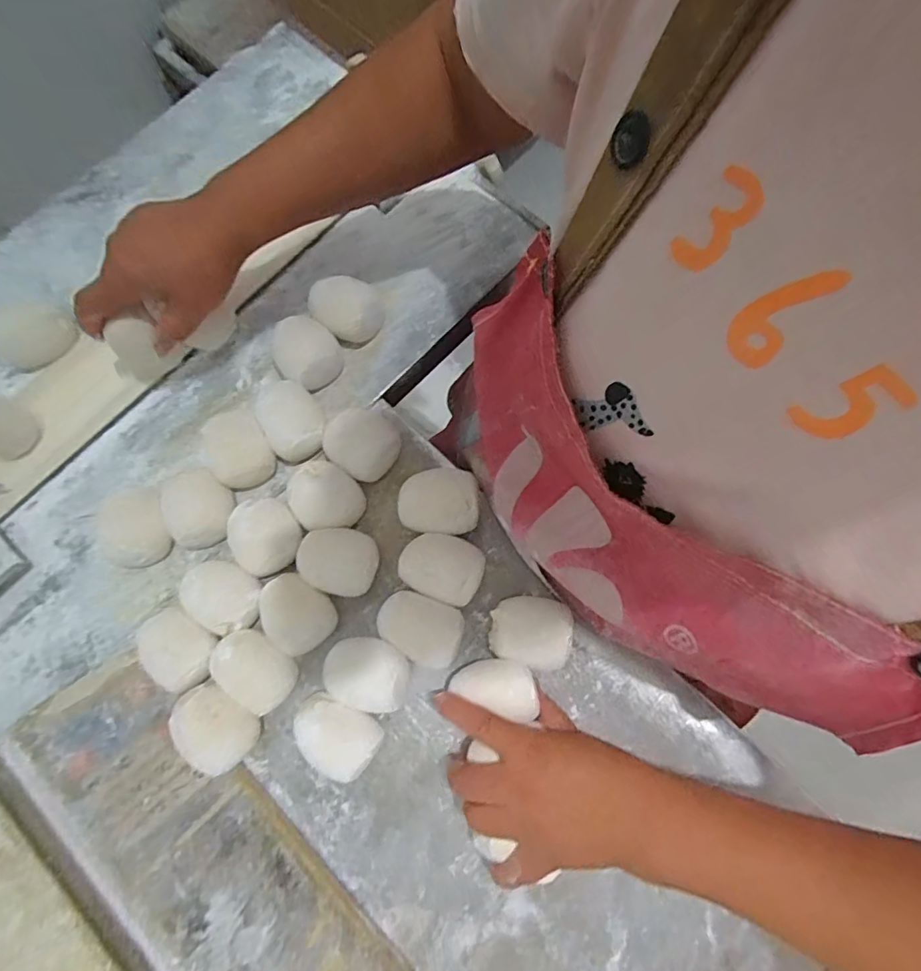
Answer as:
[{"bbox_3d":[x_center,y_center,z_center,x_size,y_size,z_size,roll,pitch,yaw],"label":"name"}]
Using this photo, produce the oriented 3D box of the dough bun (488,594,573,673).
[{"bbox_3d":[0.054,0.115,0.401,0.059,0.038,0.053,6,78,2],"label":"dough bun"}]

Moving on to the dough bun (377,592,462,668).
[{"bbox_3d":[-0.035,0.112,0.403,0.058,0.034,0.051,10,78,3],"label":"dough bun"}]

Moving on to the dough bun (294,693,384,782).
[{"bbox_3d":[-0.092,0.186,0.384,0.062,0.042,0.046,30,79,7],"label":"dough bun"}]

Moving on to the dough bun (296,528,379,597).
[{"bbox_3d":[-0.097,0.061,0.413,0.058,0.037,0.052,17,78,4],"label":"dough bun"}]

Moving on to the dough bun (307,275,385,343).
[{"bbox_3d":[-0.099,-0.158,0.458,0.058,0.043,0.053,0,78,0],"label":"dough bun"}]

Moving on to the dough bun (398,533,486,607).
[{"bbox_3d":[-0.015,0.066,0.410,0.064,0.045,0.048,21,78,5],"label":"dough bun"}]

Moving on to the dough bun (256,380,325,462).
[{"bbox_3d":[-0.142,-0.052,0.439,0.050,0.046,0.073,-31,79,-6],"label":"dough bun"}]

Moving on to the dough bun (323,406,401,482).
[{"bbox_3d":[-0.082,-0.036,0.438,0.060,0.030,0.059,0,78,0],"label":"dough bun"}]

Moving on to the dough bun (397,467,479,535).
[{"bbox_3d":[-0.017,0.016,0.422,0.067,0.040,0.057,-1,78,0],"label":"dough bun"}]

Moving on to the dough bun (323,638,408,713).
[{"bbox_3d":[-0.071,0.144,0.391,0.064,0.046,0.048,20,78,5],"label":"dough bun"}]

